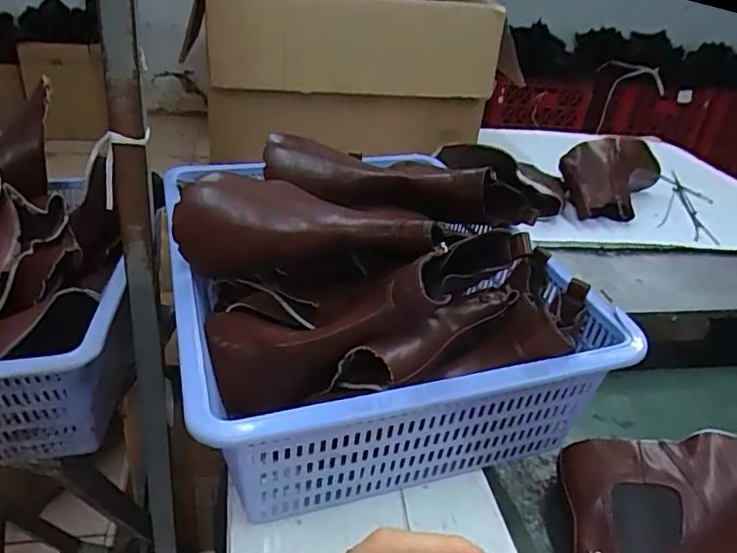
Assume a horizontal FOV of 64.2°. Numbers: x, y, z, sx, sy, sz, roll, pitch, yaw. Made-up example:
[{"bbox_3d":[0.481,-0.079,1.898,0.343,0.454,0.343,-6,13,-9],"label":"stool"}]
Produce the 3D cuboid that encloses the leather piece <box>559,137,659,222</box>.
[{"bbox_3d":[0.449,-0.192,1.102,0.148,0.120,0.243,23,35,26],"label":"leather piece"}]

